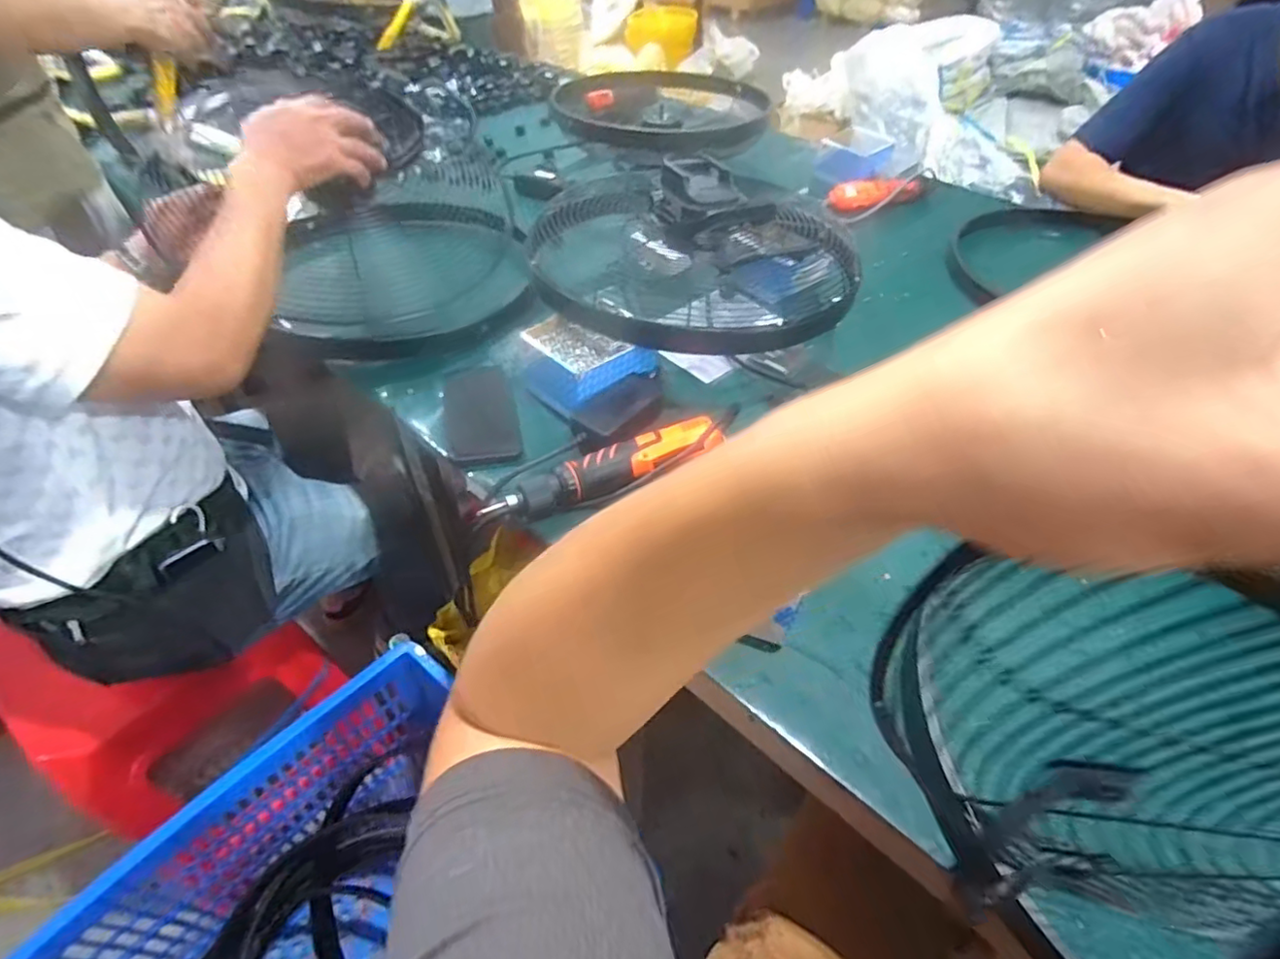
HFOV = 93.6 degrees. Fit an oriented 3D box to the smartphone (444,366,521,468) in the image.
[{"bbox_3d":[-0.184,-0.077,0.696,0.075,0.008,0.163,-11,48,-13],"label":"smartphone"}]

